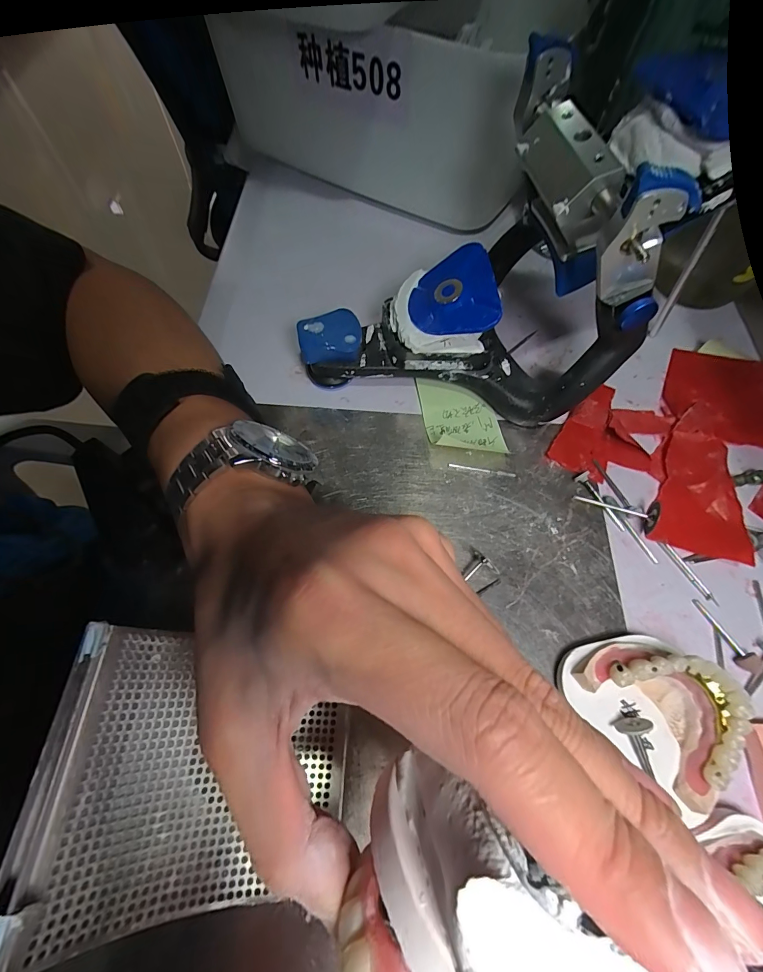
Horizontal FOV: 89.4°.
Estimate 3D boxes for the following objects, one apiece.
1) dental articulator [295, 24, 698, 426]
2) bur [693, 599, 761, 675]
[{"bbox_3d":[0.053,-0.132,0.228,0.185,0.145,0.118,10,66,2],"label":"dental articulator"},{"bbox_3d":[0.191,0.082,0.213,0.009,0.006,0.041,-23,69,-11],"label":"bur"}]

